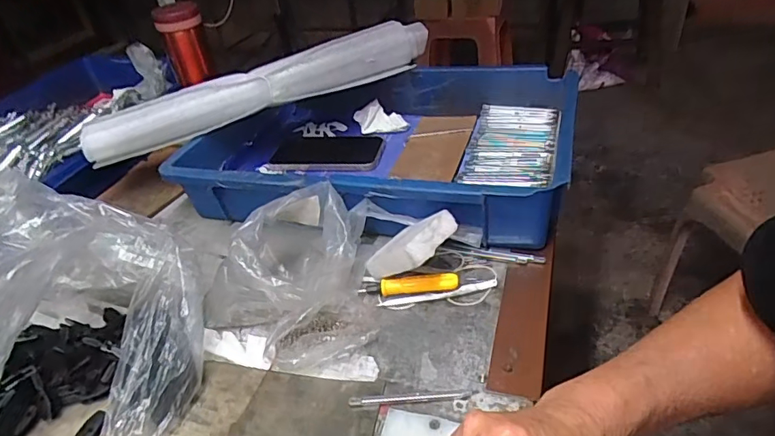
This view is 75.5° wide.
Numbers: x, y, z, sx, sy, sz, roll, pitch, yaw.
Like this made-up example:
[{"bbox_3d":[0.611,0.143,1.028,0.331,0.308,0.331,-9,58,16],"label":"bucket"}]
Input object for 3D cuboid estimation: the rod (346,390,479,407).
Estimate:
[{"bbox_3d":[0.018,0.132,0.369,0.093,0.004,0.008,-6,35,3],"label":"rod"}]

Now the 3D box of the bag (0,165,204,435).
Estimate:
[{"bbox_3d":[-0.257,0.083,0.391,0.199,0.140,0.247,-27,39,-24],"label":"bag"}]

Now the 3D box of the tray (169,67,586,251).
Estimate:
[{"bbox_3d":[-0.015,-0.083,0.608,0.439,0.089,0.284,5,39,17],"label":"tray"}]

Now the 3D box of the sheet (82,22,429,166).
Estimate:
[{"bbox_3d":[-0.147,-0.164,0.621,0.435,0.060,0.051,-21,39,-17],"label":"sheet"}]

